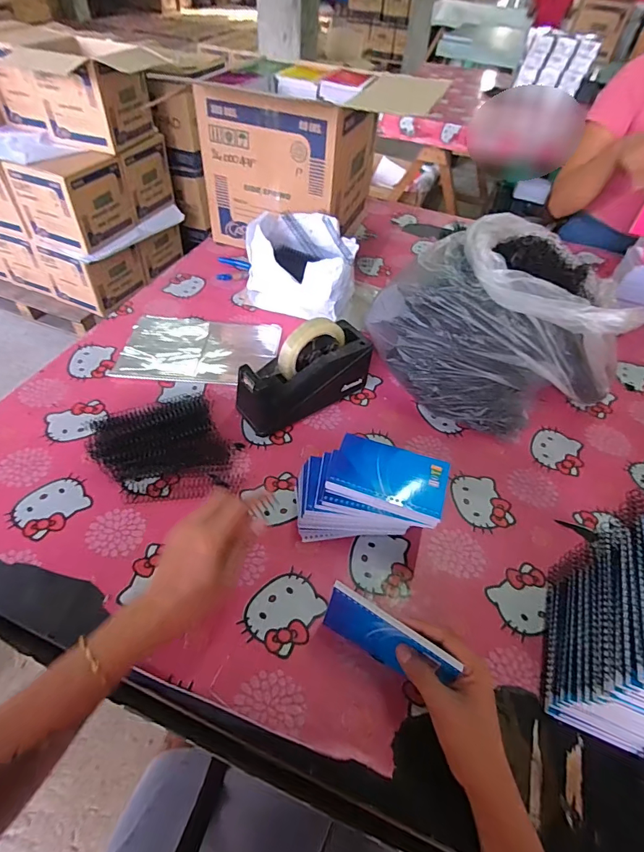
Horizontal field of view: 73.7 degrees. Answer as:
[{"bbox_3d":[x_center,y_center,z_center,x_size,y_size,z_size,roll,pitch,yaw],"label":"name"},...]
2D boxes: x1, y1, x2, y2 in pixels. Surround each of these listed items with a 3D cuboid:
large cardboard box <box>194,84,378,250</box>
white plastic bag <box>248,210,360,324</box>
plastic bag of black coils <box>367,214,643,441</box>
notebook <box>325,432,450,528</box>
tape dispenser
[{"bbox_3d":[-0.058,-0.557,0.927,0.273,0.287,0.282,21,51,12],"label":"large cardboard box"},{"bbox_3d":[-0.035,-0.305,0.816,0.200,0.128,0.151,20,51,11],"label":"white plastic bag"},{"bbox_3d":[0.275,-0.159,0.654,0.314,0.233,0.310,-27,57,-25],"label":"plastic bag of black coils"},{"bbox_3d":[0.079,0.058,0.503,0.131,0.013,0.084,18,51,10],"label":"notebook"},{"bbox_3d":[-0.025,-0.081,0.629,0.197,0.129,0.071,-26,57,-24],"label":"tape dispenser"}]

